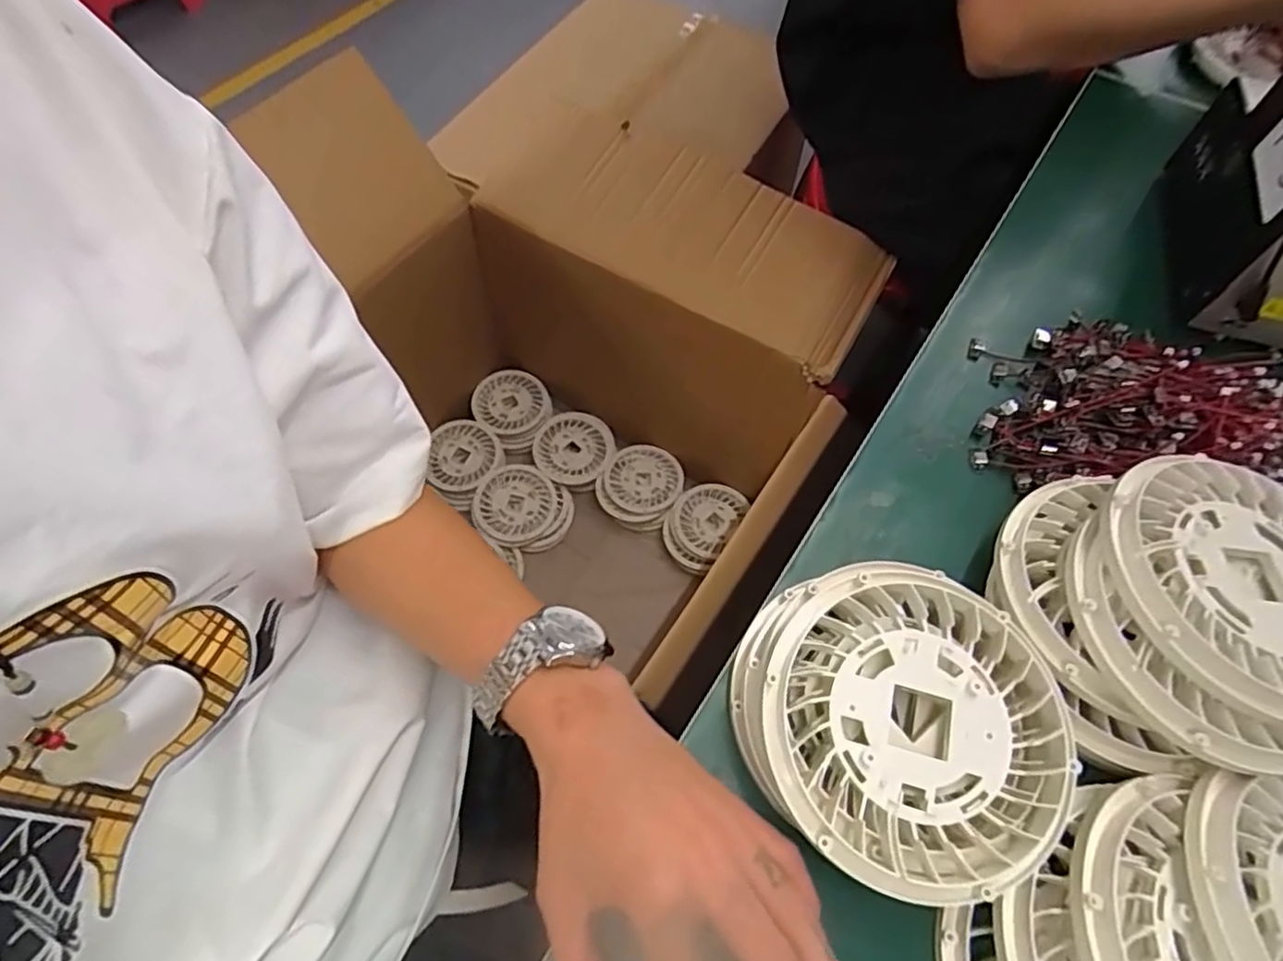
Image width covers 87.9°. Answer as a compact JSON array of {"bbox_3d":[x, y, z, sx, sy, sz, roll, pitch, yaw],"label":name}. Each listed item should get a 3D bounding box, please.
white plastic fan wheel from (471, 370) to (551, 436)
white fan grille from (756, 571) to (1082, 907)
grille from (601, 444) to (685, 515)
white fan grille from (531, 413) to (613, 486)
[{"bbox_3d":[-0.235,-0.141,1.196,0.135,0.027,0.122,-8,62,-6],"label":"white plastic fan wheel"},{"bbox_3d":[0.119,0.107,0.292,0.127,0.015,0.128,1,61,-1],"label":"white fan grille"},{"bbox_3d":[0.002,-0.003,1.129,0.128,0.015,0.116,22,63,10],"label":"grille"},{"bbox_3d":[-0.120,-0.061,1.156,0.136,0.012,0.128,-15,63,-10],"label":"white fan grille"}]

